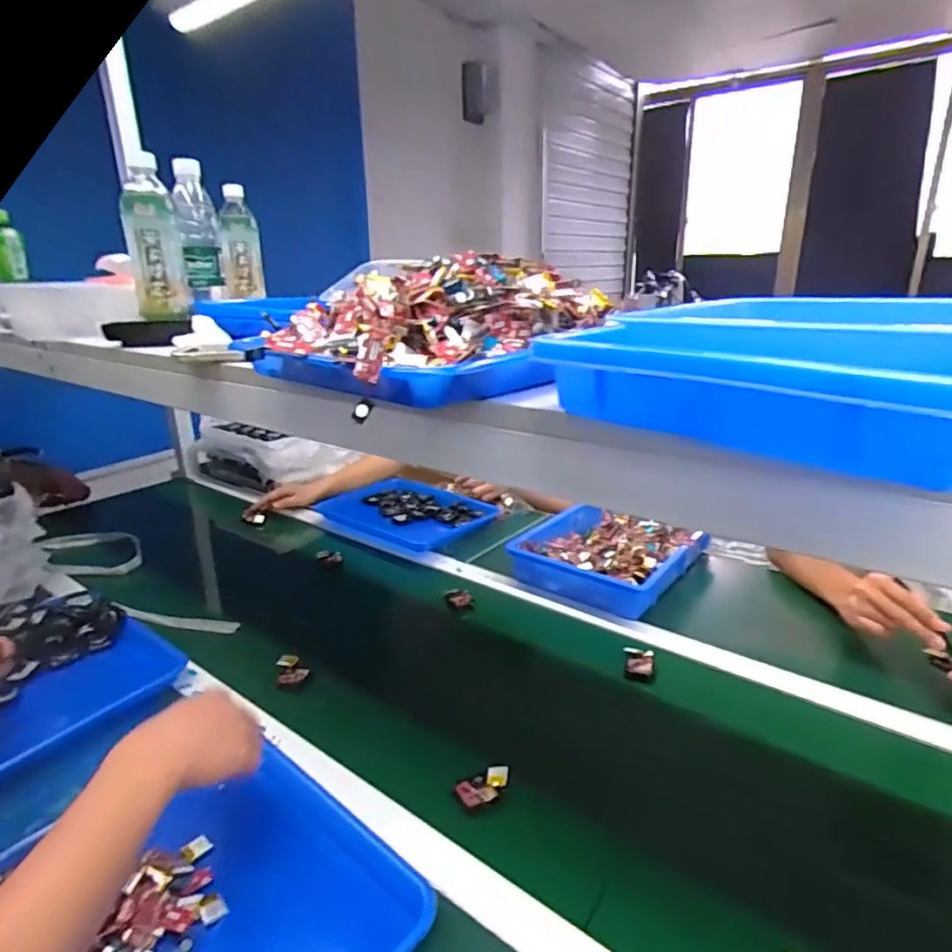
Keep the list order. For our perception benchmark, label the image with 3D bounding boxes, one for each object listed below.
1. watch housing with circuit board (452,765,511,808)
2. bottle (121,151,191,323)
[{"bbox_3d":[0.008,0.313,0.606,0.058,0.014,0.032,-12,22,-29],"label":"watch housing with circuit board"},{"bbox_3d":[-0.412,-0.299,0.763,0.064,0.189,0.071,-10,21,-25],"label":"bottle"}]

